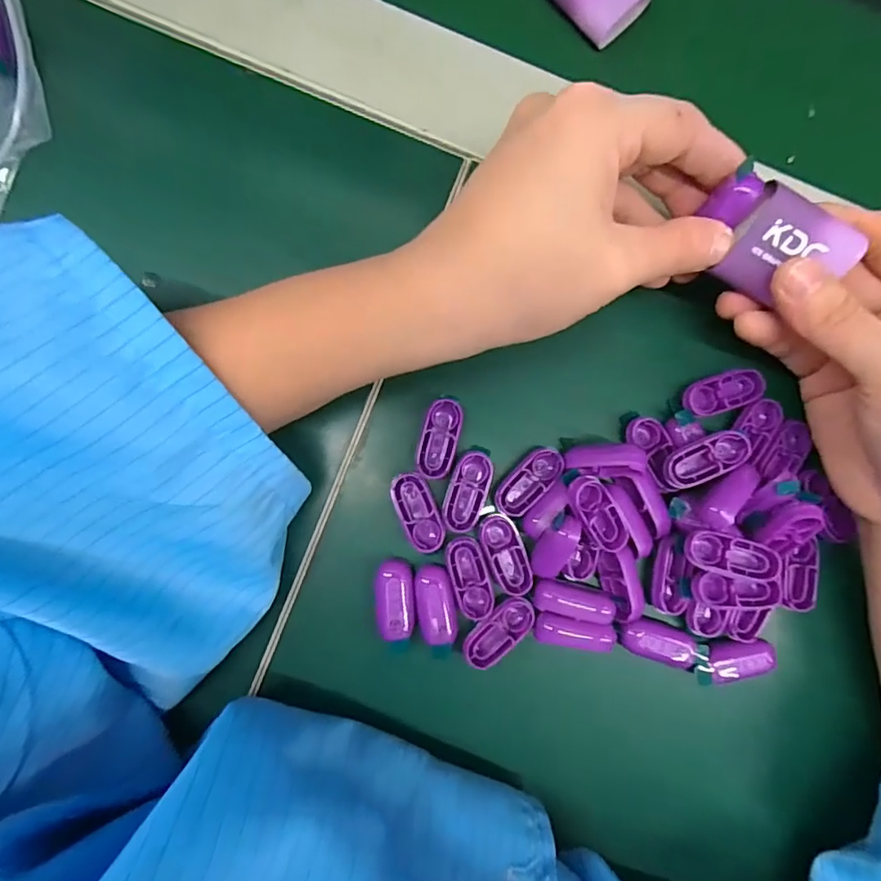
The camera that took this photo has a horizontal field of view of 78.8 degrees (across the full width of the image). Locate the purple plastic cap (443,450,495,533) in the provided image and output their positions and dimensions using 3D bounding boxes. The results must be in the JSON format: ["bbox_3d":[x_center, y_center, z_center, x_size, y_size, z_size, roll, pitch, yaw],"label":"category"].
[{"bbox_3d":[0.011,0.021,0.226,0.016,0.011,0.033,18,86,-3],"label":"purple plastic cap"}]

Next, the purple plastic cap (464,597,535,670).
[{"bbox_3d":[0.024,0.079,0.223,0.034,0.005,0.015,-41,90,-5],"label":"purple plastic cap"}]

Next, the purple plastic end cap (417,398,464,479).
[{"bbox_3d":[0.000,-0.001,0.221,0.015,0.004,0.032,14,86,-3],"label":"purple plastic end cap"}]

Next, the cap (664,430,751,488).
[{"bbox_3d":[0.108,0.007,0.217,0.033,0.007,0.014,-28,89,9],"label":"cap"}]

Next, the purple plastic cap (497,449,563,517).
[{"bbox_3d":[0.037,0.017,0.222,0.033,0.004,0.016,-44,91,-5],"label":"purple plastic cap"}]

